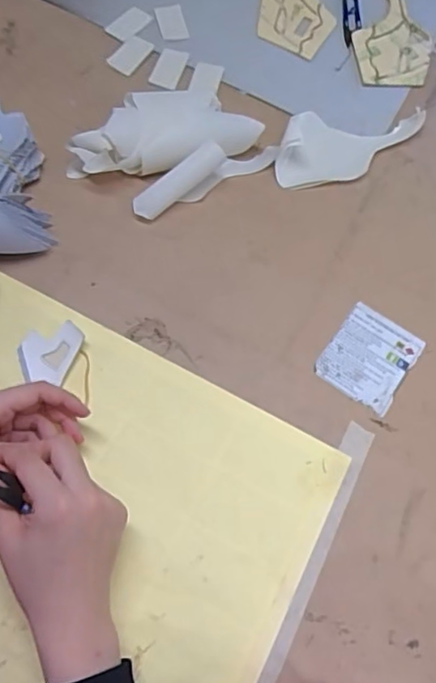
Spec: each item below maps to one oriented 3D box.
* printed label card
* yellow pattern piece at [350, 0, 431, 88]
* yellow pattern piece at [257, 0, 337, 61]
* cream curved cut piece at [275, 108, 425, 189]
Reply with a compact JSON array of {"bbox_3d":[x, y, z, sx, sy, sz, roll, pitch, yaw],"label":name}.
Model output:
[{"bbox_3d":[0.140,0.014,0.529,0.074,0.005,0.088,34,67,9],"label":"printed label card"},{"bbox_3d":[0.211,-0.390,0.714,0.095,0.007,0.189,-3,67,-7],"label":"yellow pattern piece"},{"bbox_3d":[0.103,-0.436,0.726,0.094,0.008,0.195,9,66,-1],"label":"yellow pattern piece"},{"bbox_3d":[0.146,-0.215,0.612,0.177,0.029,0.077,-9,67,-9],"label":"cream curved cut piece"}]

